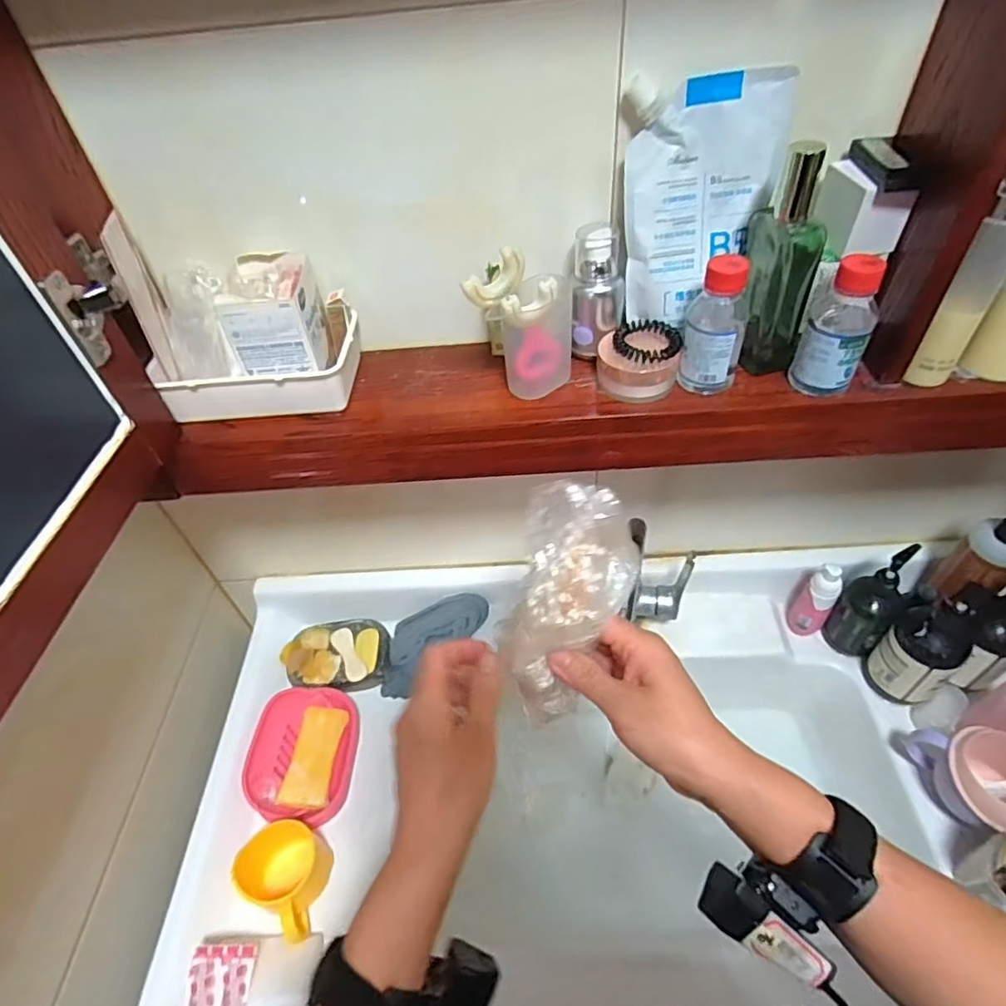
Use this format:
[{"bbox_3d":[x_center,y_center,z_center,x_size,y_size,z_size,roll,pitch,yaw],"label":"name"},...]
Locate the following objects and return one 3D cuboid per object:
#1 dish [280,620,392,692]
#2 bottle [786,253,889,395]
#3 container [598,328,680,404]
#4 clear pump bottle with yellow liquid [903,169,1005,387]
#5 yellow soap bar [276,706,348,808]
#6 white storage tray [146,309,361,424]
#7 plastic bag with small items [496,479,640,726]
[{"bbox_3d":[-0.218,0.203,0.783,0.133,0.029,0.095,-12,47,-5],"label":"dish"},{"bbox_3d":[0.249,-0.131,0.437,0.043,0.100,0.042,24,54,25],"label":"bottle"},{"bbox_3d":[0.108,-0.113,0.478,0.061,0.038,0.053,-15,48,-8],"label":"container"},{"bbox_3d":[0.323,-0.156,0.400,0.034,0.167,0.027,-33,53,-23],"label":"clear pump bottle with yellow liquid"},{"bbox_3d":[-0.222,0.297,0.693,0.056,0.018,0.109,2,48,8],"label":"yellow soap bar"},{"bbox_3d":[-0.205,-0.113,0.504,0.163,0.044,0.093,-8,47,-2],"label":"white storage tray"},{"bbox_3d":[0.042,0.068,0.386,0.069,0.159,0.043,18,11,21],"label":"plastic bag with small items"}]

